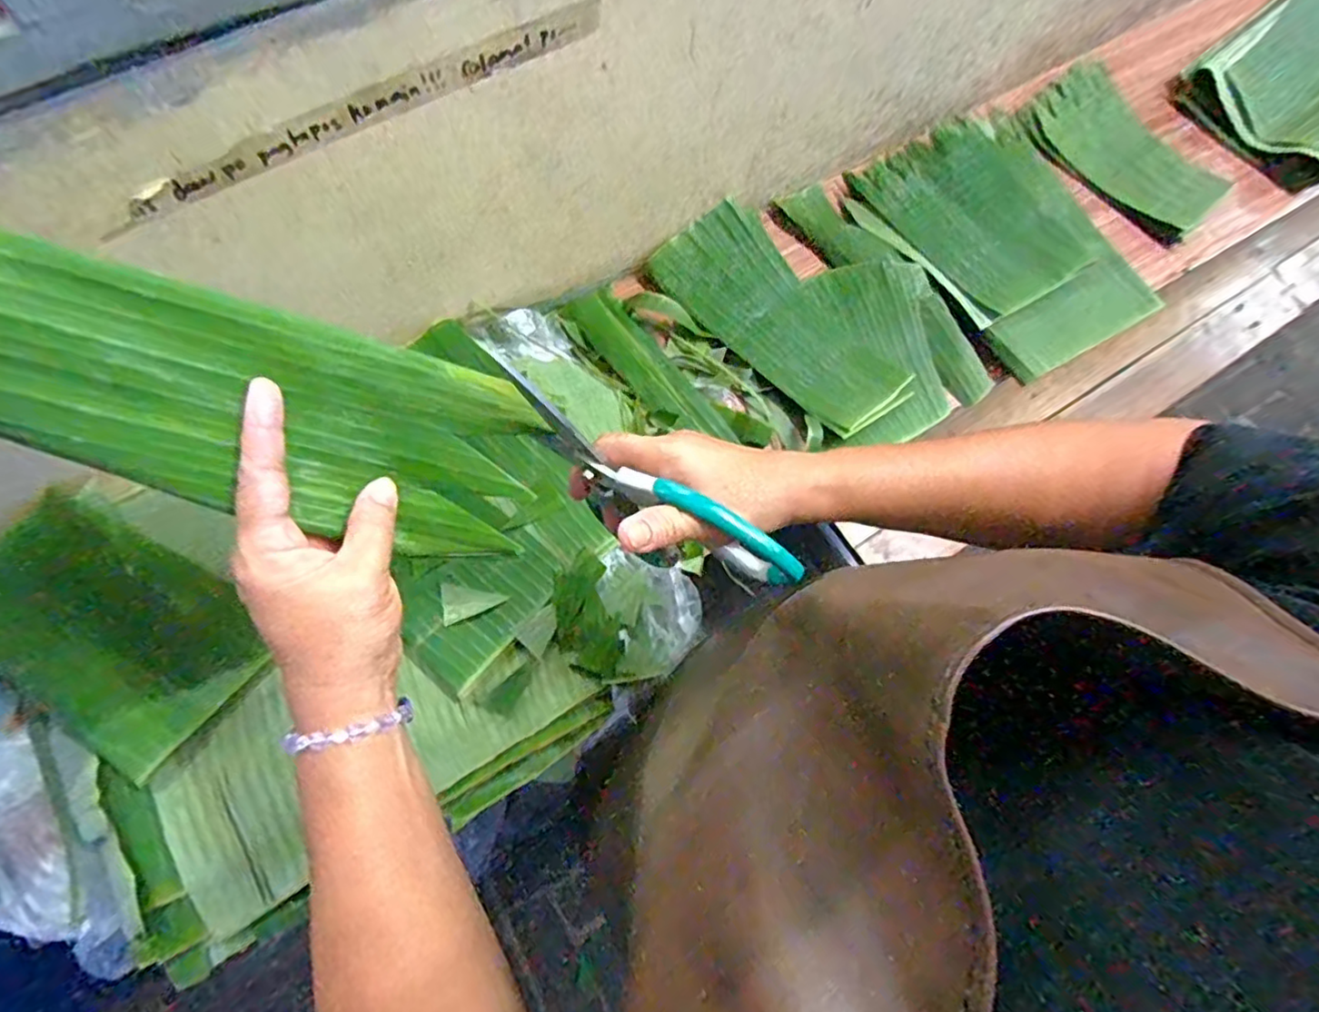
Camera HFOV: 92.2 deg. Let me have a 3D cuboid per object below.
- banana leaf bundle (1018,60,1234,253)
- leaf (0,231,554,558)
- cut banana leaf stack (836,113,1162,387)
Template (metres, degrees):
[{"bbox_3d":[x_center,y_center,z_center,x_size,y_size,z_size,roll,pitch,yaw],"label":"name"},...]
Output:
[{"bbox_3d":[0.554,-0.424,0.759,0.240,0.033,0.128,43,77,10],"label":"banana leaf bundle"},{"bbox_3d":[-0.190,-0.042,0.302,0.252,0.009,0.095,14,92,-24],"label":"leaf"},{"bbox_3d":[0.389,-0.303,0.715,0.236,0.020,0.308,-31,77,-10],"label":"cut banana leaf stack"}]

